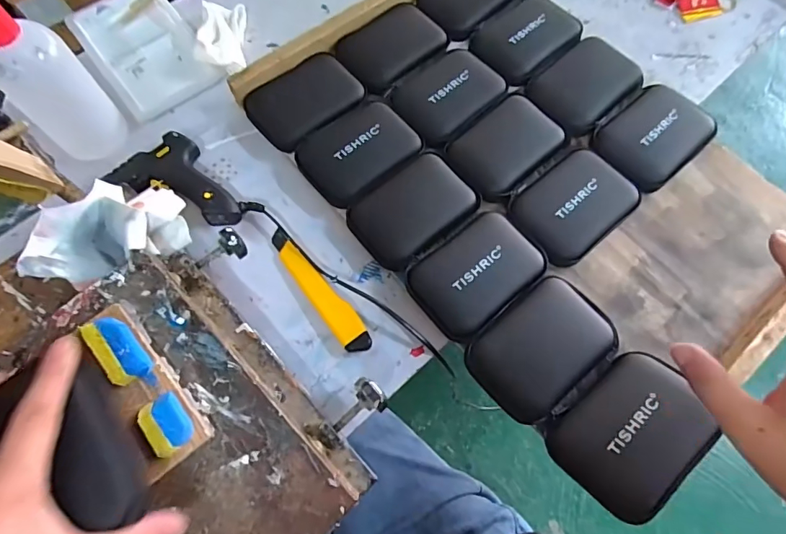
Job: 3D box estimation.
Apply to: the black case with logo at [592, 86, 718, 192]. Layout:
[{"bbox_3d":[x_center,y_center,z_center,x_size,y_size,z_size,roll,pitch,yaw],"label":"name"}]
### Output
[{"bbox_3d":[0.307,-0.154,0.524,0.132,0.028,0.095,-39,73,-14],"label":"black case with logo"}]

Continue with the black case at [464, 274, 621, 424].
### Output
[{"bbox_3d":[0.143,0.079,0.434,0.136,0.024,0.093,-38,73,-14],"label":"black case"}]

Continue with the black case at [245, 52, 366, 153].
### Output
[{"bbox_3d":[-0.107,-0.201,0.555,0.130,0.033,0.094,-41,73,-14],"label":"black case"}]

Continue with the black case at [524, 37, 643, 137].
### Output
[{"bbox_3d":[0.238,-0.221,0.554,0.133,0.028,0.095,-37,73,-13],"label":"black case"}]

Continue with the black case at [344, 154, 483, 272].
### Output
[{"bbox_3d":[0.022,-0.062,0.497,0.134,0.025,0.093,-39,73,-14],"label":"black case"}]

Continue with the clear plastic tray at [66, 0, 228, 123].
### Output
[{"bbox_3d":[-0.326,-0.288,0.589,0.125,0.034,0.193,-37,73,-13],"label":"clear plastic tray"}]

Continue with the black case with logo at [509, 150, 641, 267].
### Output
[{"bbox_3d":[0.195,-0.067,0.493,0.127,0.023,0.100,-38,73,-13],"label":"black case with logo"}]

